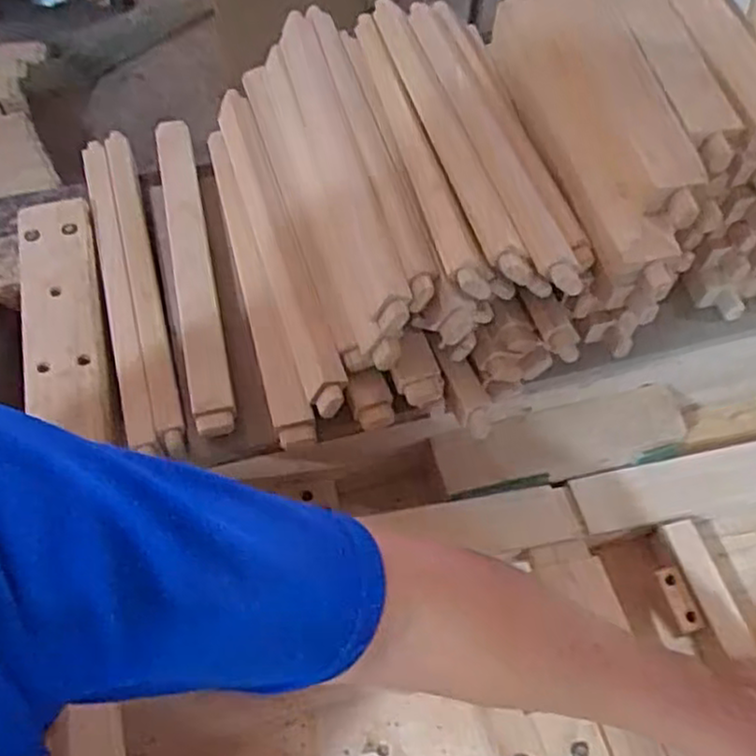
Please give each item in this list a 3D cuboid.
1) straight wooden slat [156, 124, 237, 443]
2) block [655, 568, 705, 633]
[{"bbox_3d":[-0.150,-0.093,0.589,0.031,0.023,0.303,-11,60,-7],"label":"straight wooden slat"},{"bbox_3d":[0.241,0.177,0.588,0.015,0.011,0.051,-14,60,-9],"label":"block"}]

